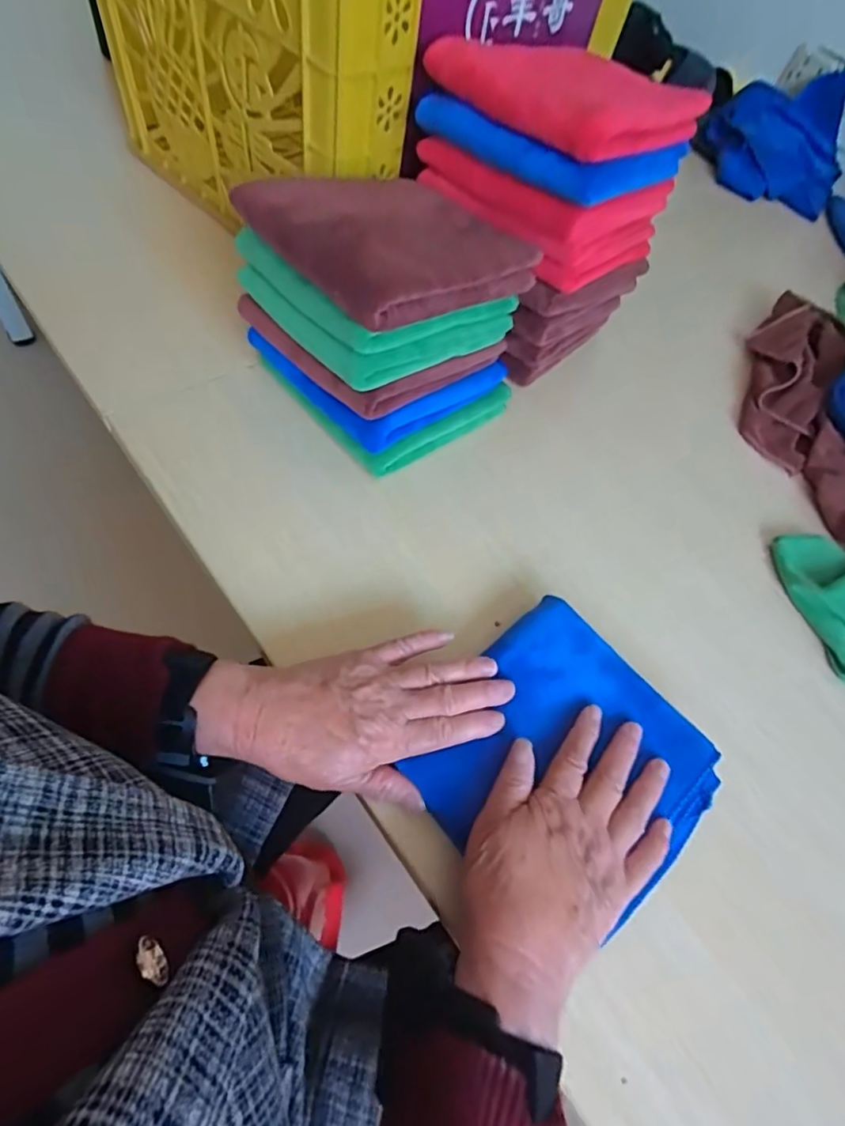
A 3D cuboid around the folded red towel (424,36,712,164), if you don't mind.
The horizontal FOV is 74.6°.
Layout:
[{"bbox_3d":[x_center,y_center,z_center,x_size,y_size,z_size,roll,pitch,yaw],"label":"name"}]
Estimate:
[{"bbox_3d":[0.109,-0.395,0.456,0.172,0.032,0.188,-31,69,-26],"label":"folded red towel"}]

